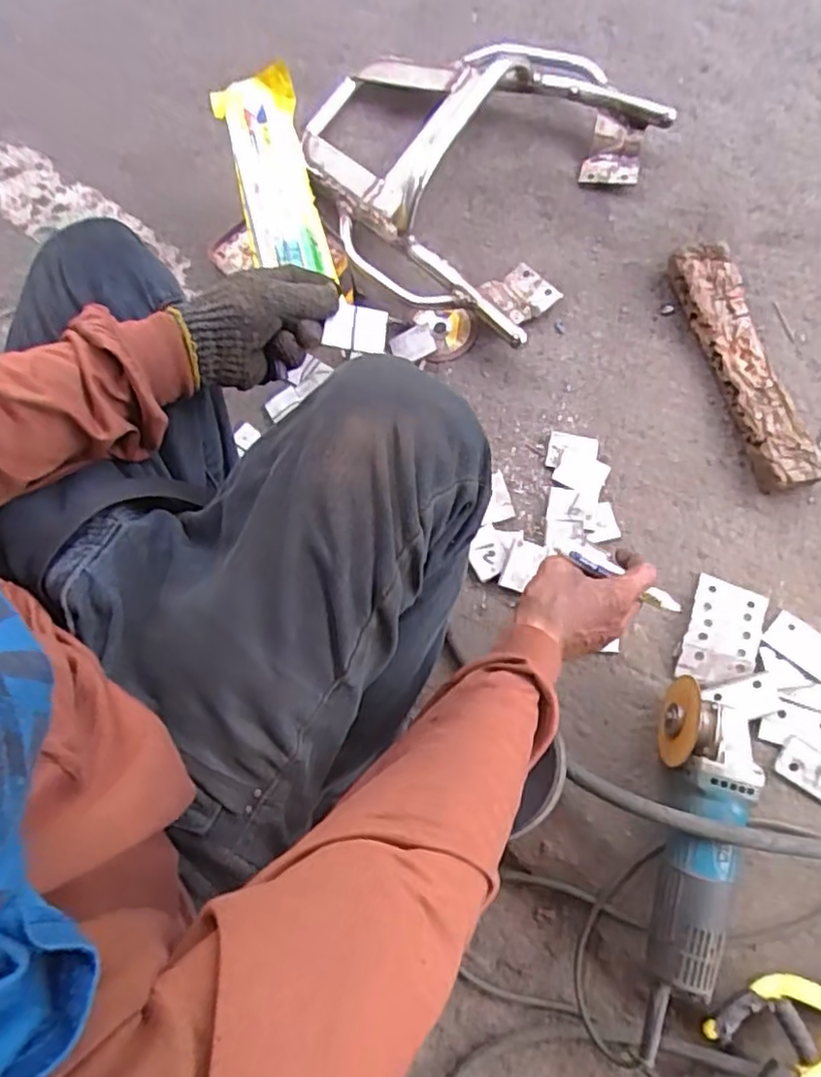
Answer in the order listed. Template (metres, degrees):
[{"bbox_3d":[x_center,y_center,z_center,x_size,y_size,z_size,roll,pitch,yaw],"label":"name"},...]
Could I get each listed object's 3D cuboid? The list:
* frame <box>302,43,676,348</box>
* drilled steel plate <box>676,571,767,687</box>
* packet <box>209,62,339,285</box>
[{"bbox_3d":[0.038,-0.463,0.826,0.404,0.084,0.378,31,76,11],"label":"frame"},{"bbox_3d":[0.310,0.095,0.680,0.067,0.007,0.104,17,78,10],"label":"drilled steel plate"},{"bbox_3d":[-0.149,-0.390,0.738,0.083,0.035,0.240,-15,80,-3],"label":"packet"}]

